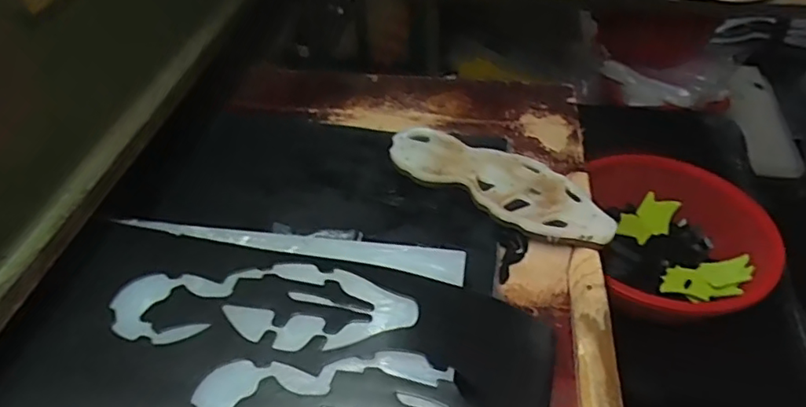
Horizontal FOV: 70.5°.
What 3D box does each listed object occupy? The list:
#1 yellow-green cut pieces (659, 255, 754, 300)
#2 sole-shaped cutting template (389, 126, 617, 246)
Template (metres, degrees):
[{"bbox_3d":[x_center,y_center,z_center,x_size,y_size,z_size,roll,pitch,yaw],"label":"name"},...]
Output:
[{"bbox_3d":[0.579,0.141,1.089,0.148,0.023,0.095,-3,45,26],"label":"yellow-green cut pieces"},{"bbox_3d":[0.111,-0.028,0.666,0.272,0.018,0.097,29,57,24],"label":"sole-shaped cutting template"}]

